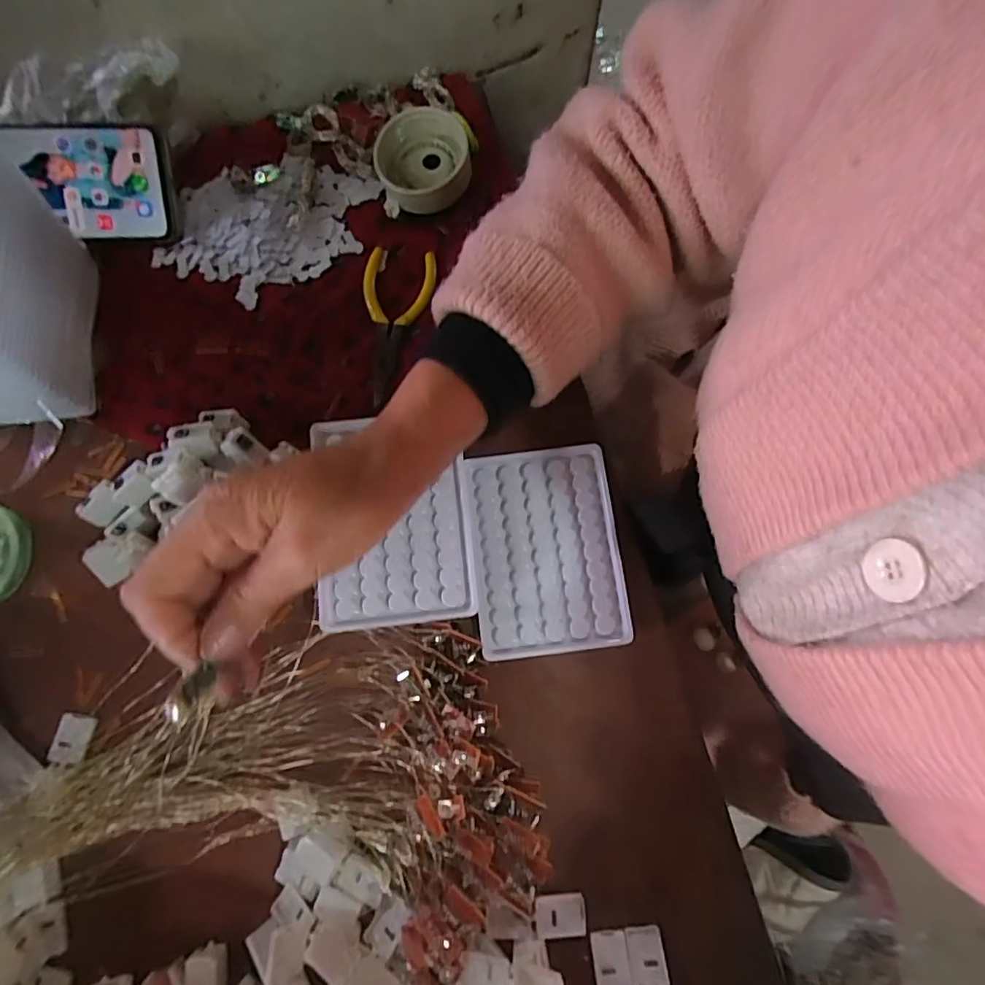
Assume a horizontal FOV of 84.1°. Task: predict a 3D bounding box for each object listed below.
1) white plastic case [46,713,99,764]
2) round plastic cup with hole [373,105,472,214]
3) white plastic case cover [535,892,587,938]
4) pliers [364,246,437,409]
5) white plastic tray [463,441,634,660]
[{"bbox_3d":[-0.258,0.151,0.335,0.027,0.004,0.028,5,70,12],"label":"white plastic case"},{"bbox_3d":[-0.048,-0.230,0.384,0.063,0.035,0.061,0,77,1],"label":"round plastic cup with hole"},{"bbox_3d":[0.039,0.238,0.307,0.028,0.004,0.019,-2,77,0],"label":"white plastic case cover"},{"bbox_3d":[-0.070,-0.119,0.382,0.048,0.013,0.116,7,77,2],"label":"pliers"},{"bbox_3d":[0.035,0.036,0.358,0.095,0.009,0.129,-6,77,-1],"label":"white plastic tray"}]

